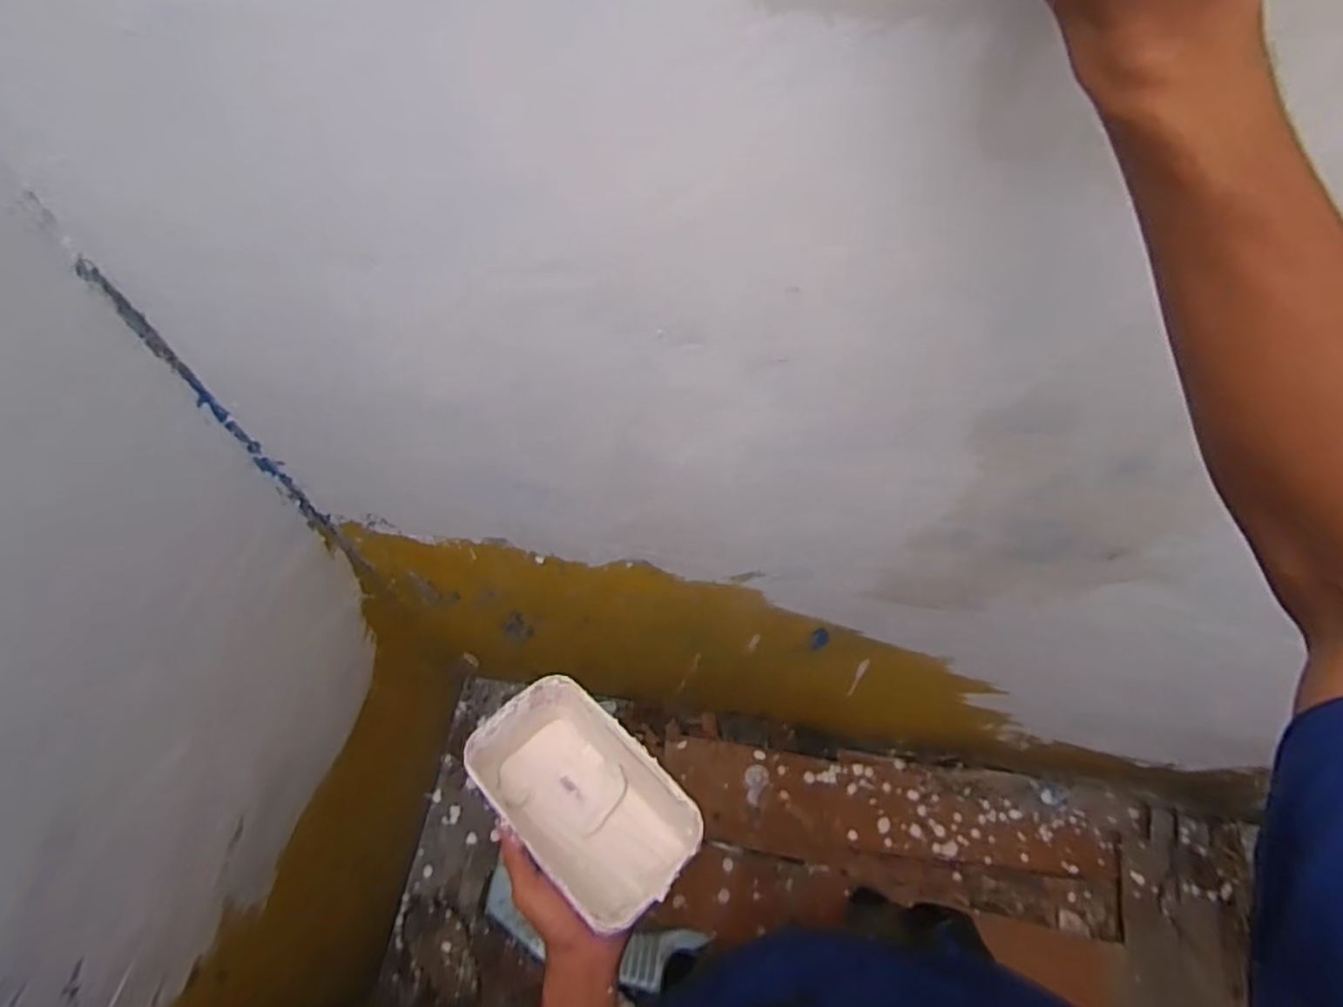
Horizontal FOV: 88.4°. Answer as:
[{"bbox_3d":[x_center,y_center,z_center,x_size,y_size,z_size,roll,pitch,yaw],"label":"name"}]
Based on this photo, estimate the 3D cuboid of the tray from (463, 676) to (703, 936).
[{"bbox_3d":[-0.070,0.239,0.565,0.185,0.080,0.109,38,67,22],"label":"tray"}]

